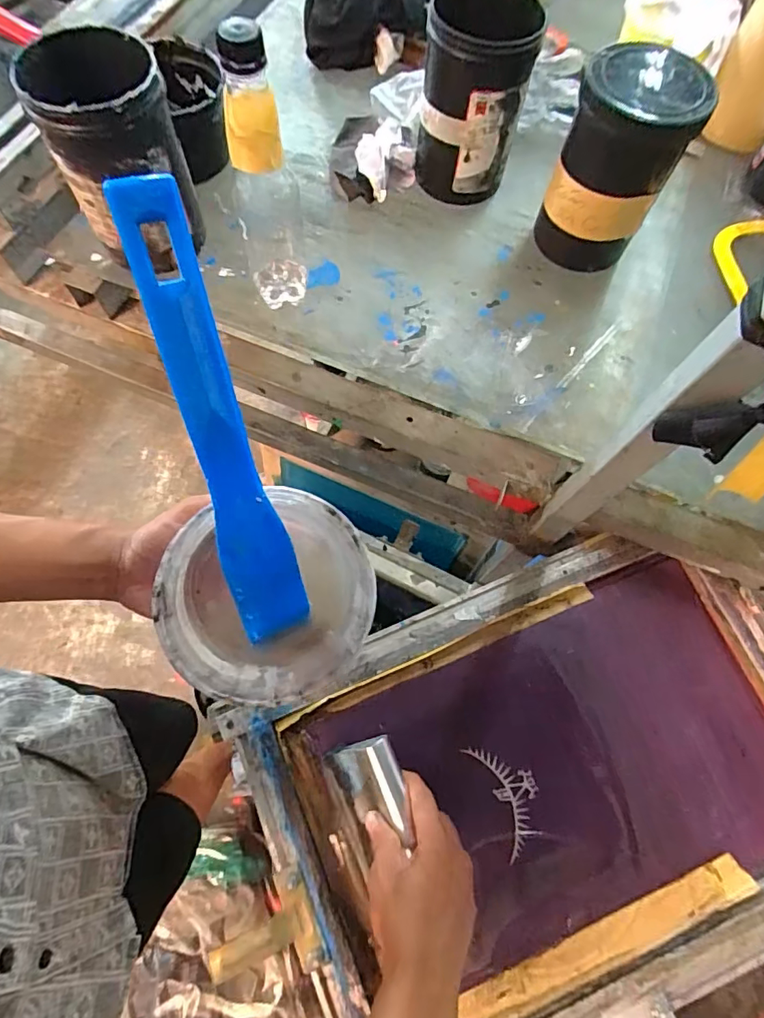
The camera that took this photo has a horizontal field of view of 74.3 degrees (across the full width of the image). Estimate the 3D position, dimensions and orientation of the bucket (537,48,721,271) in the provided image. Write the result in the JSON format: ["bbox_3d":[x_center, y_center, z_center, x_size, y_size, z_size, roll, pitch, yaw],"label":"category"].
[{"bbox_3d":[0.222,-0.328,0.496,0.103,0.162,0.096,1,68,-3],"label":"bucket"}]

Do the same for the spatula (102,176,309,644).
[{"bbox_3d":[-0.088,-0.024,0.288,0.042,0.273,0.013,-12,37,-8],"label":"spatula"}]

